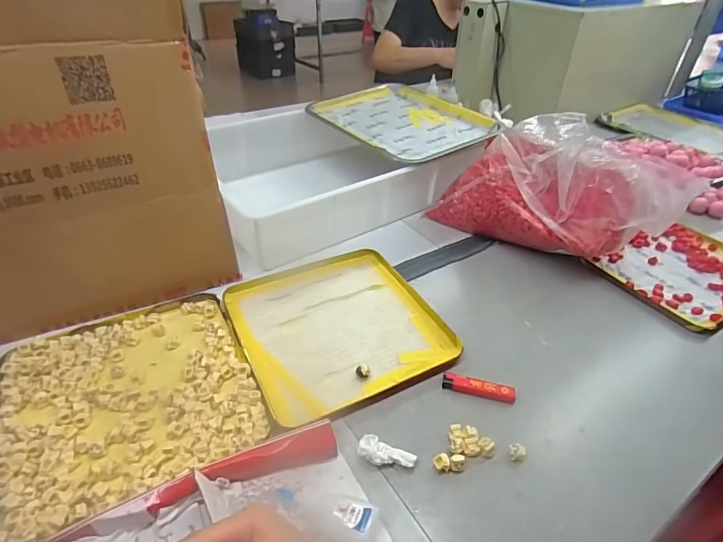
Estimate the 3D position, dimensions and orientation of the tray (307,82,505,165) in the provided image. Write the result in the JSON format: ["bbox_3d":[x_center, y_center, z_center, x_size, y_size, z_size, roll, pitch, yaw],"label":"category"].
[{"bbox_3d":[0.077,-0.305,0.864,0.241,0.032,0.334,-23,44,-29],"label":"tray"}]

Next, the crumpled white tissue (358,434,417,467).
[{"bbox_3d":[0.024,0.178,0.417,0.055,0.017,0.027,15,40,17],"label":"crumpled white tissue"}]

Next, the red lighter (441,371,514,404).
[{"bbox_3d":[0.132,0.131,0.487,0.079,0.009,0.020,11,39,11],"label":"red lighter"}]

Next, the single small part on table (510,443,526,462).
[{"bbox_3d":[0.153,0.178,0.426,0.014,0.013,0.014,6,39,6],"label":"single small part on table"}]

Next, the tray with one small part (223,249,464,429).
[{"bbox_3d":[-0.035,0.063,0.571,0.238,0.014,0.256,-17,42,-23],"label":"tray with one small part"}]

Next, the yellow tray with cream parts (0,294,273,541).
[{"bbox_3d":[-0.240,0.127,0.457,0.232,0.020,0.237,-20,43,-26],"label":"yellow tray with cream parts"}]

